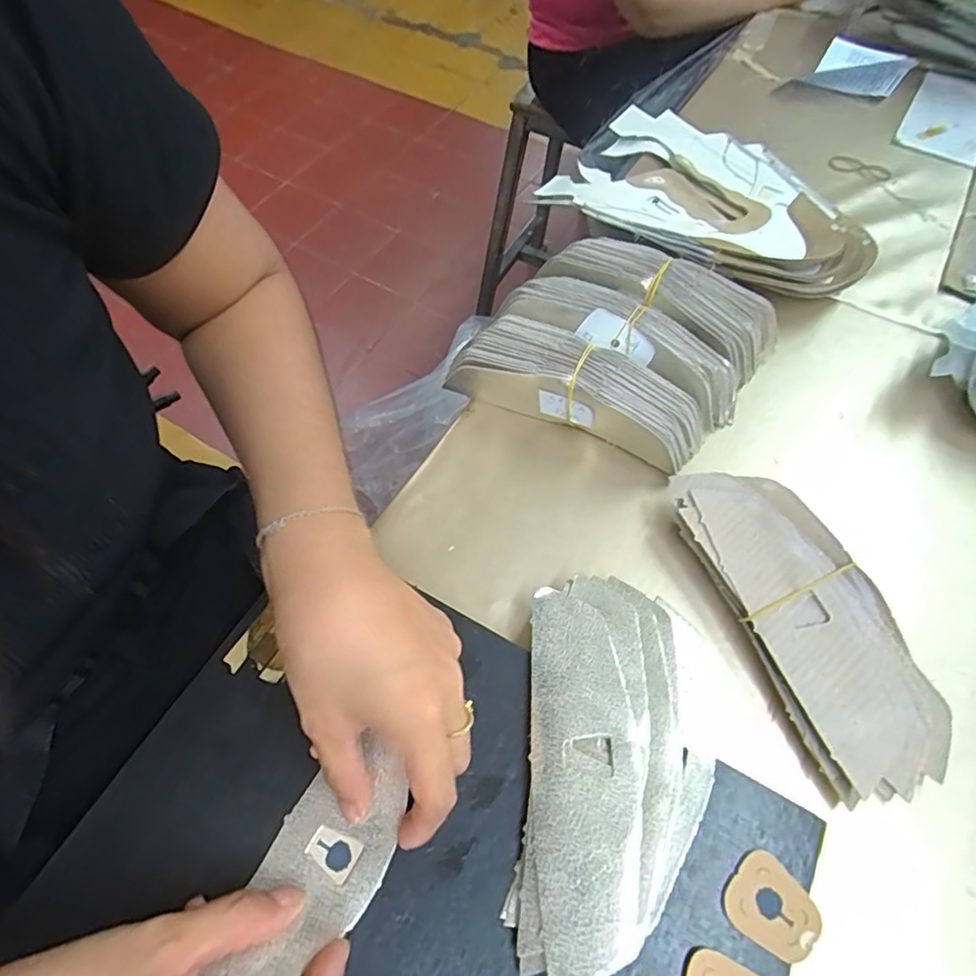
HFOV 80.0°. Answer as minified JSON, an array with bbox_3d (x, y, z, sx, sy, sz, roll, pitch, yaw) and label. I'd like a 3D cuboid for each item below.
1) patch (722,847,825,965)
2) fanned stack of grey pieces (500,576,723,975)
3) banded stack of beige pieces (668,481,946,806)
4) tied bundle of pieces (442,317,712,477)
[{"bbox_3d":[0.126,0.186,0.257,0.038,0.004,0.033,38,66,19],"label":"patch"},{"bbox_3d":[0.068,0.128,0.281,0.100,0.020,0.173,7,60,3],"label":"fanned stack of grey pieces"},{"bbox_3d":[0.178,0.071,0.334,0.072,0.034,0.187,-19,62,-11],"label":"banded stack of beige pieces"},{"bbox_3d":[0.063,-0.067,0.396,0.172,0.053,0.049,22,62,11],"label":"tied bundle of pieces"}]

